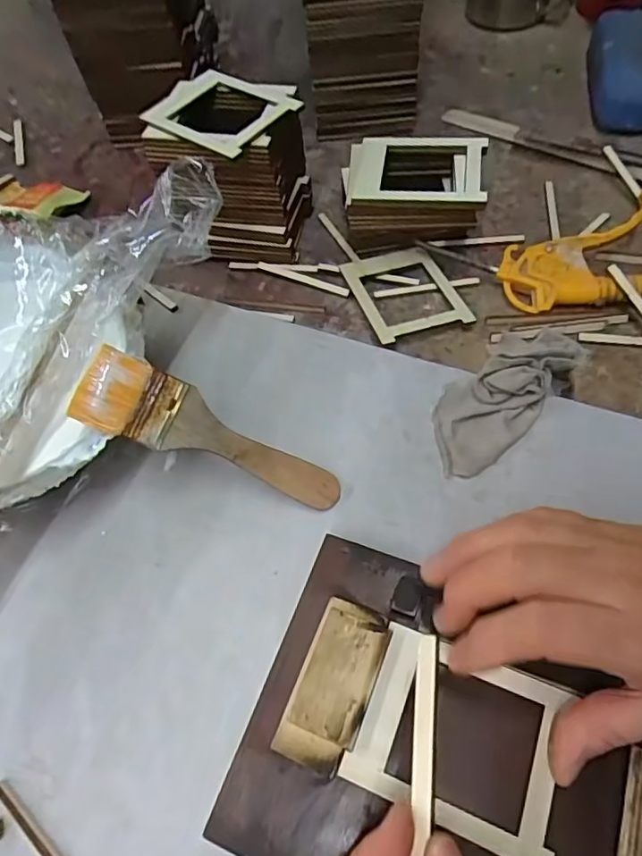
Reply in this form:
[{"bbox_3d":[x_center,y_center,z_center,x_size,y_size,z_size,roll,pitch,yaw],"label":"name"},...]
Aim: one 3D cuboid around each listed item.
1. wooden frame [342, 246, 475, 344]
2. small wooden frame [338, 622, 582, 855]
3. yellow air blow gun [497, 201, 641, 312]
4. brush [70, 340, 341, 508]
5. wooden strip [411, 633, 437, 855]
[{"bbox_3d":[0.062,-0.103,0.417,0.071,0.008,0.094,-15,53,-11],"label":"wooden frame"},{"bbox_3d":[0.062,0.137,0.250,0.087,0.006,0.071,17,60,15],"label":"small wooden frame"},{"bbox_3d":[0.225,-0.122,0.400,0.184,0.032,0.074,-1,59,4],"label":"yellow air blow gun"},{"bbox_3d":[-0.058,0.006,0.309,0.150,0.013,0.040,27,59,-13],"label":"brush"},{"bbox_3d":[0.040,0.121,0.217,0.008,0.005,0.077,3,70,7],"label":"wooden strip"}]

